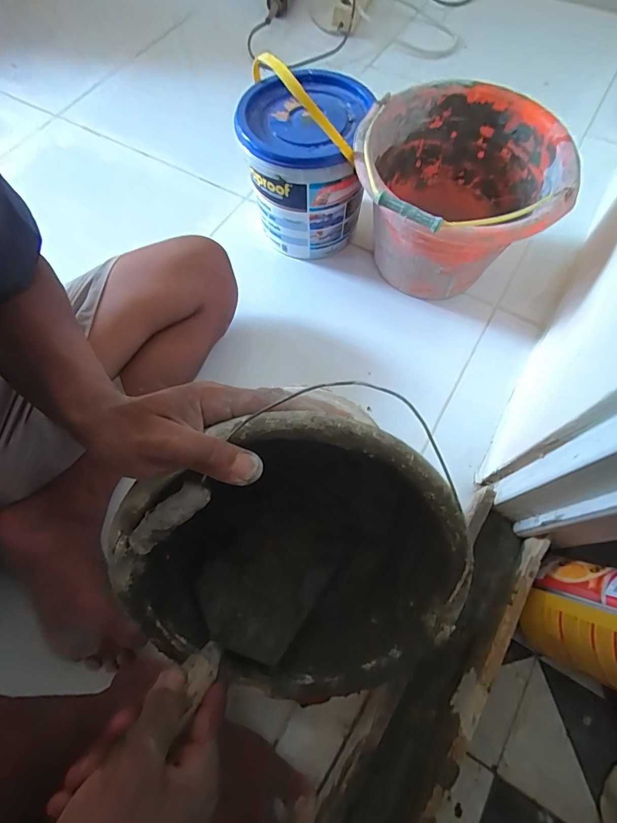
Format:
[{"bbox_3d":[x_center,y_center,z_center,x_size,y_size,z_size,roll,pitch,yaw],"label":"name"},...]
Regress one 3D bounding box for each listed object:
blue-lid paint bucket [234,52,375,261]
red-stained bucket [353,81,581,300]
[{"bbox_3d":[-0.006,-0.391,0.604,0.175,0.253,0.192,0,67,1],"label":"blue-lid paint bucket"},{"bbox_3d":[0.205,-0.307,0.596,0.289,0.209,0.289,0,67,1],"label":"red-stained bucket"}]

